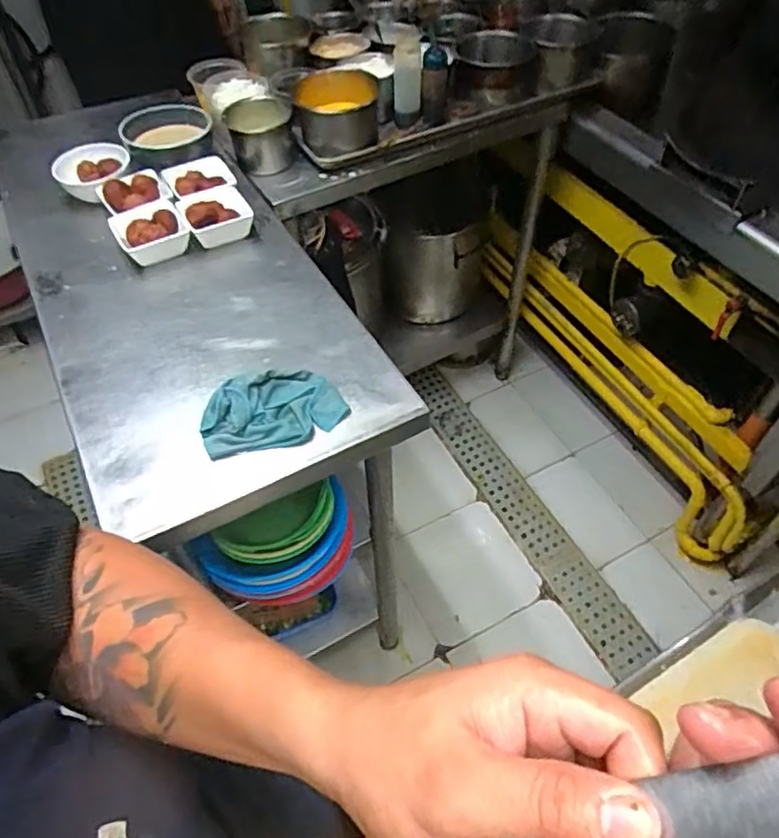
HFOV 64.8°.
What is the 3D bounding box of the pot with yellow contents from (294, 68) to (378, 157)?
[{"bbox_3d":[-0.094,-0.557,1.130,0.143,0.116,0.166,-5,52,-2],"label":"pot with yellow contents"}]

